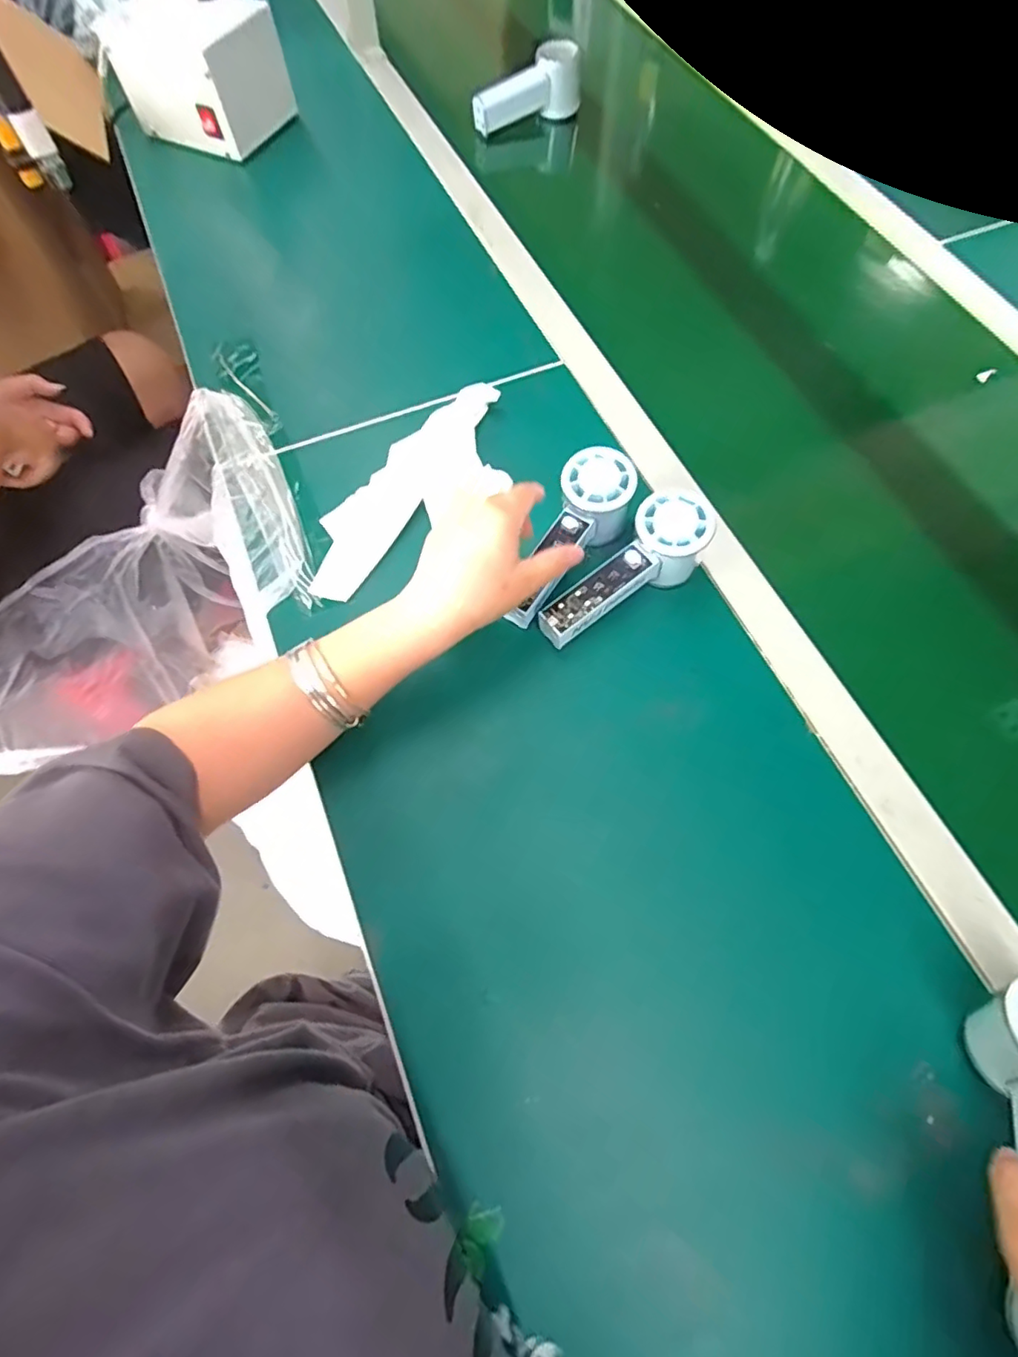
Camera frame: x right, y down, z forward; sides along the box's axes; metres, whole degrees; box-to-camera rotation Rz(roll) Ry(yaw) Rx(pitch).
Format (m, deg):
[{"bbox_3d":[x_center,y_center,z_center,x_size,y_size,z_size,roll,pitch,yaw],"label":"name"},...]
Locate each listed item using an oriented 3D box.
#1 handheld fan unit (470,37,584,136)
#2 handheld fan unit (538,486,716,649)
[{"bbox_3d":[0.024,-0.757,0.730,0.160,0.069,0.047,-37,73,-15],"label":"handheld fan unit"},{"bbox_3d":[0.091,-0.080,0.447,0.151,0.050,0.054,-40,73,-1],"label":"handheld fan unit"}]

